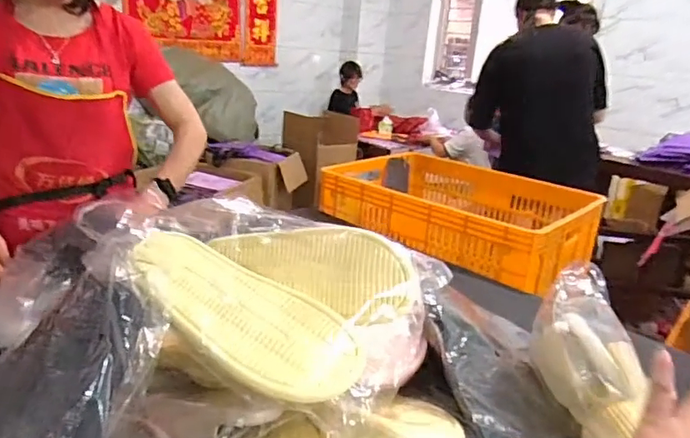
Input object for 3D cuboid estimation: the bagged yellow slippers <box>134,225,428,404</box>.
[{"bbox_3d":[-0.070,0.089,0.527,0.295,0.110,0.193,12,47,0],"label":"bagged yellow slippers"}]

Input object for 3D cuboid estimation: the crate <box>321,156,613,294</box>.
[{"bbox_3d":[0.313,-0.039,1.461,0.685,0.135,0.500,18,23,37],"label":"crate"}]

